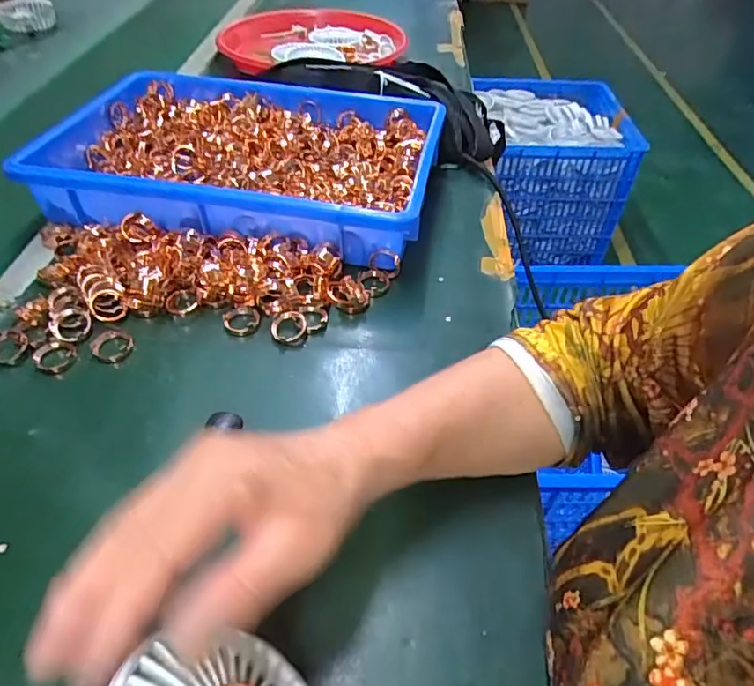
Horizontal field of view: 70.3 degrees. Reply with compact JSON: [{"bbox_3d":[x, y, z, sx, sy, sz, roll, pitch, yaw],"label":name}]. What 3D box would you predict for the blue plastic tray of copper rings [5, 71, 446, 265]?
[{"bbox_3d":[-0.129,-0.182,0.536,0.360,0.069,0.234,8,47,5],"label":"blue plastic tray of copper rings"}]

